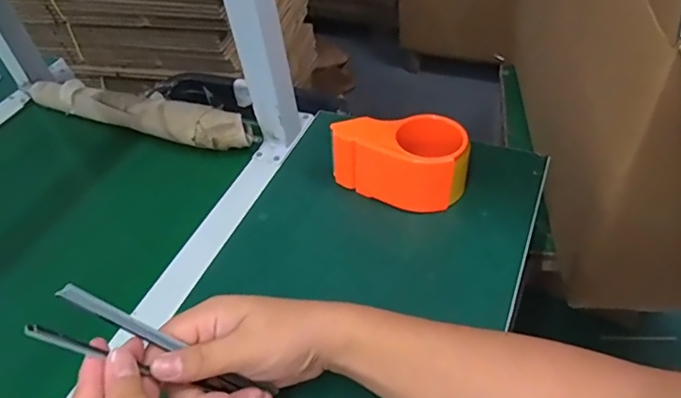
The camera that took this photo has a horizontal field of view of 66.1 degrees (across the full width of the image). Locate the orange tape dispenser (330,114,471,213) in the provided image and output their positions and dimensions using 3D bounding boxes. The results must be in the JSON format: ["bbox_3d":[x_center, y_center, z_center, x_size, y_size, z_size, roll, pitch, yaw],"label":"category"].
[{"bbox_3d":[0.064,-0.040,0.567,0.146,0.071,0.076,1,47,7],"label":"orange tape dispenser"}]

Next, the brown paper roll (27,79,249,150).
[{"bbox_3d":[-0.286,-0.123,0.710,0.390,0.050,0.044,16,51,21],"label":"brown paper roll"}]

